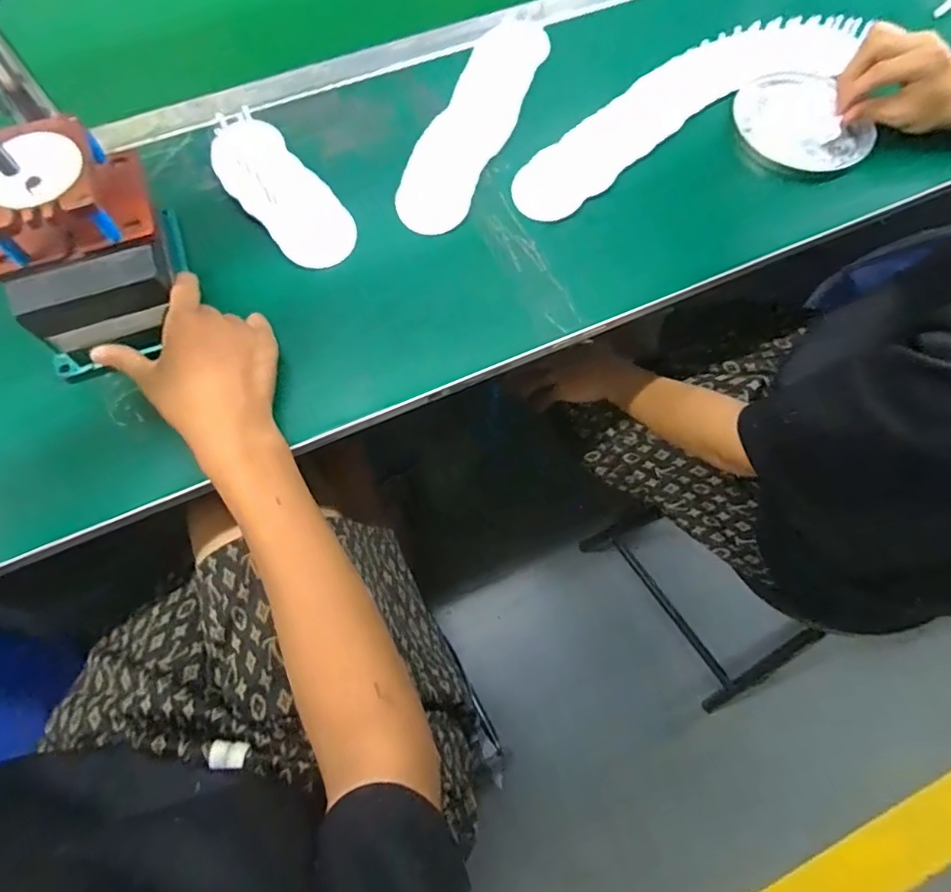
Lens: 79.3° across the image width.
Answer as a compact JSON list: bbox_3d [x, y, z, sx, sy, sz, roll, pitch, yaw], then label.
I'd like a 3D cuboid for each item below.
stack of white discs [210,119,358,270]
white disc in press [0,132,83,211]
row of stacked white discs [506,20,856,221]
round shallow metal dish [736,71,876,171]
[{"bbox_3d":[-0.175,-0.226,0.512,0.067,0.029,0.175,-36,72,-14],"label":"stack of white discs"},{"bbox_3d":[-0.297,-0.185,0.383,0.062,0.005,0.056,-28,80,-16],"label":"white disc in press"},{"bbox_3d":[0.194,-0.328,0.543,0.380,0.030,0.091,-31,71,-12],"label":"row of stacked white discs"},{"bbox_3d":[0.310,-0.314,0.550,0.105,0.014,0.116,-14,68,-6],"label":"round shallow metal dish"}]

